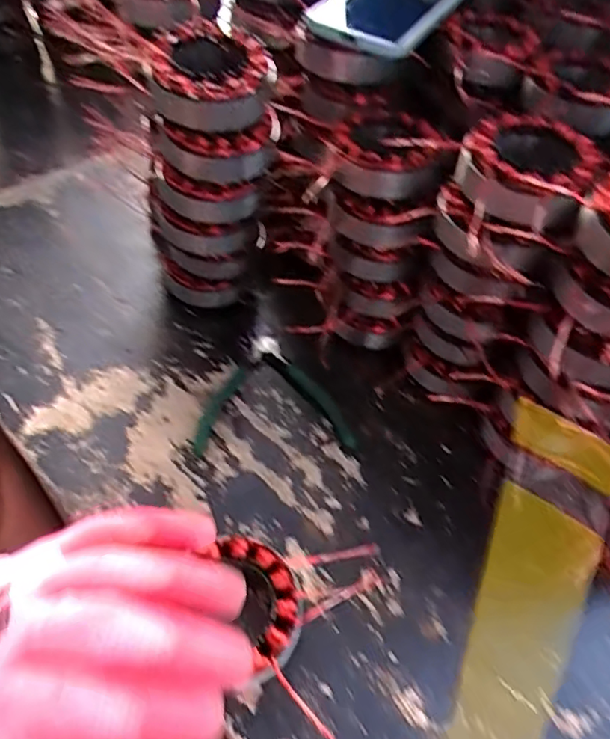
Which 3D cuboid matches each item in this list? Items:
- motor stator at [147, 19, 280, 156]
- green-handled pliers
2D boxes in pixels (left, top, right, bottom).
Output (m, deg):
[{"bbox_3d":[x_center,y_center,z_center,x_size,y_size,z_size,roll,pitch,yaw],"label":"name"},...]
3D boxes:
[{"bbox_3d":[-0.068,-0.209,0.404,0.089,0.055,0.087,-11,54,-11],"label":"motor stator"},{"bbox_3d":[-0.028,0.018,0.487,0.133,0.015,0.118,-1,52,-4],"label":"green-handled pliers"}]

